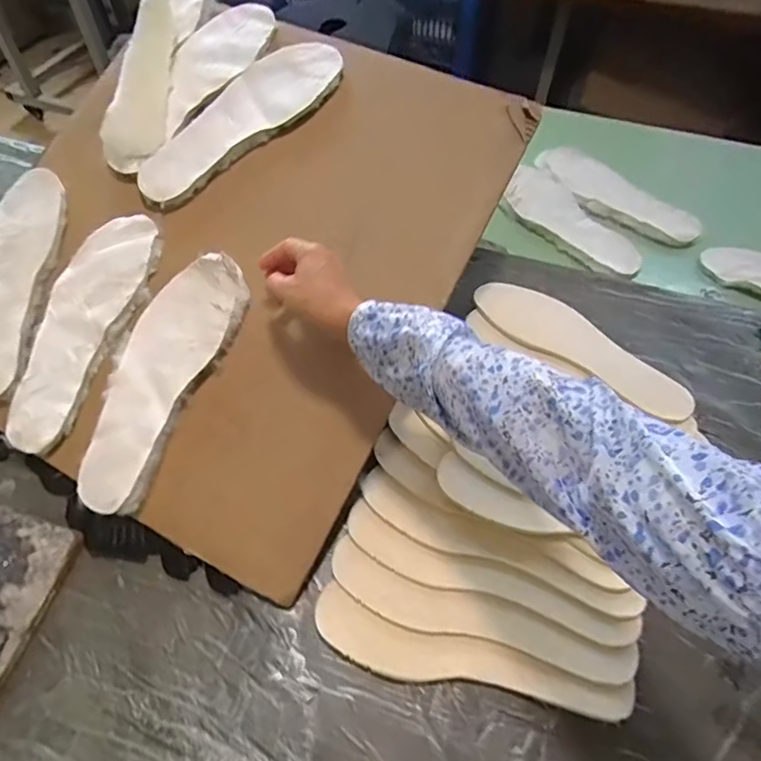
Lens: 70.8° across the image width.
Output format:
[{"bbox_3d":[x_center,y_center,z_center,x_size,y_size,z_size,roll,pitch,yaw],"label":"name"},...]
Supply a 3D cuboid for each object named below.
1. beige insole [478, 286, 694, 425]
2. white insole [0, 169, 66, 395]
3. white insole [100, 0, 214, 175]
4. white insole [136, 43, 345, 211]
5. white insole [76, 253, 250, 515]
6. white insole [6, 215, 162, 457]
[{"bbox_3d":[0.240,-0.048,0.642,0.269,0.013,0.083,32,60,16],"label":"beige insole"},{"bbox_3d":[-0.425,-0.116,0.606,0.093,0.008,0.270,4,75,5],"label":"white insole"},{"bbox_3d":[-0.278,-0.382,0.649,0.076,0.045,0.269,9,77,5],"label":"white insole"},{"bbox_3d":[-0.169,-0.310,0.633,0.275,0.011,0.095,-37,76,-6],"label":"white insole"},{"bbox_3d":[-0.228,-0.005,0.552,0.095,0.018,0.273,21,78,12],"label":"white insole"},{"bbox_3d":[-0.327,-0.060,0.581,0.089,0.017,0.270,18,77,10],"label":"white insole"}]

